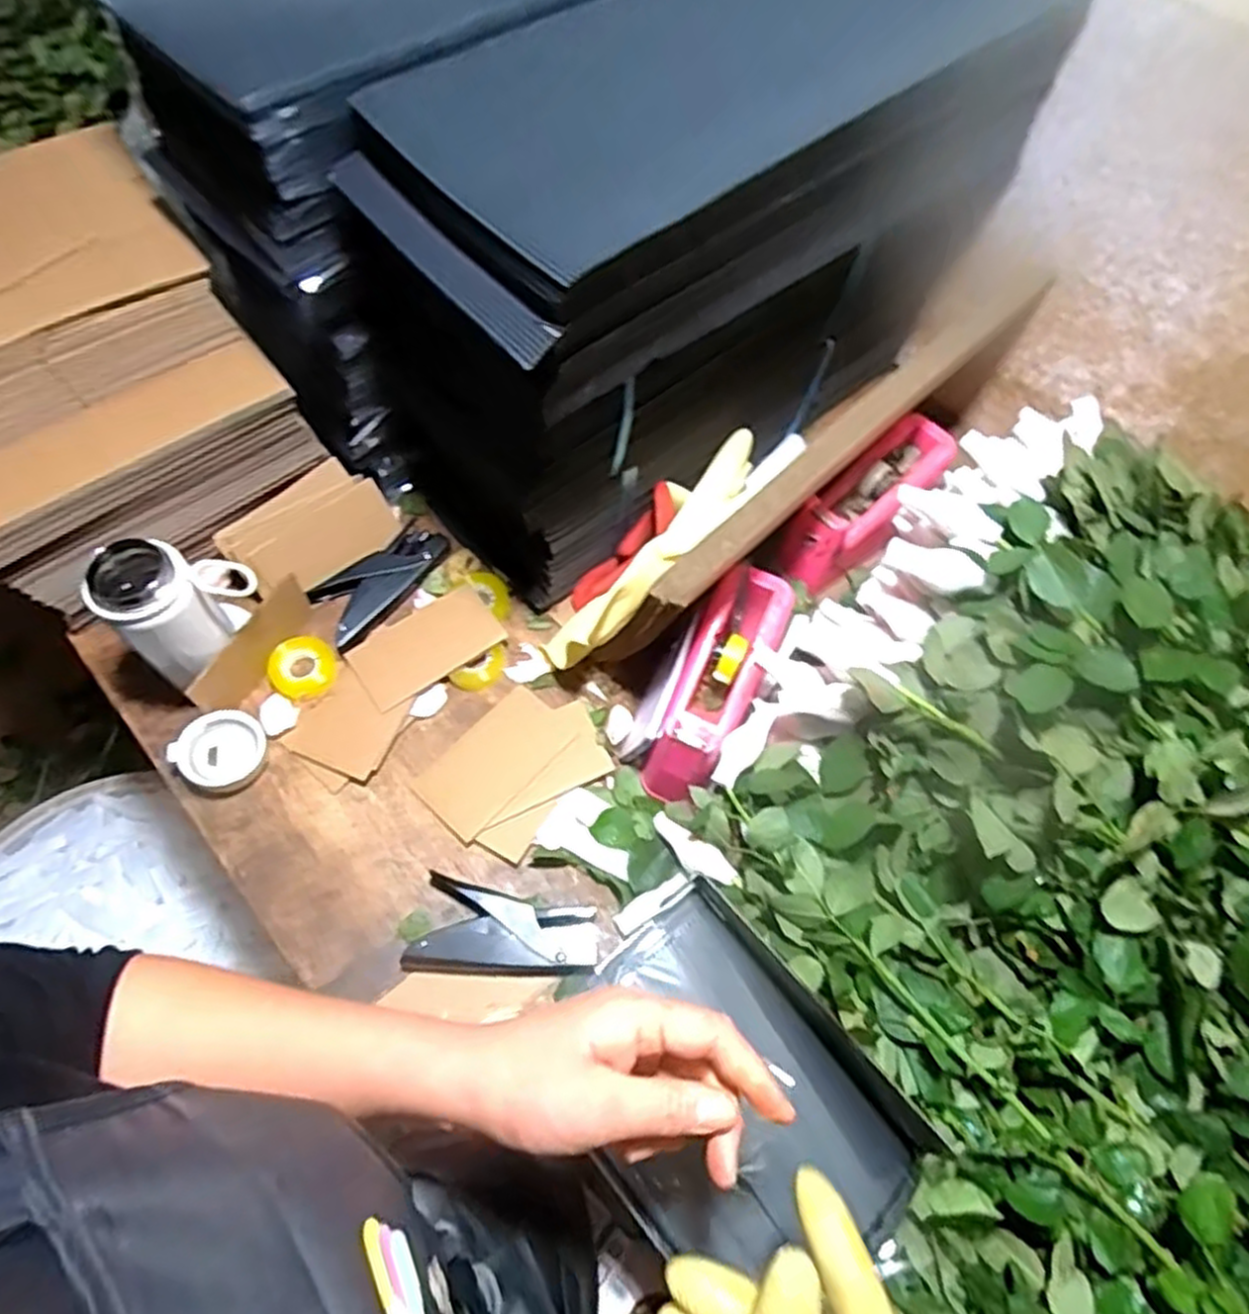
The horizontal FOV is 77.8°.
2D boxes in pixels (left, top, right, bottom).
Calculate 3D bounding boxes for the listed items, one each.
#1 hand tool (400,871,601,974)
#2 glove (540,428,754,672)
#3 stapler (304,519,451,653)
[{"bbox_3d":[-0.095,0.220,0.623,0.148,0.020,0.073,8,63,0],"label":"hand tool"},{"bbox_3d":[0.029,-0.106,0.729,0.060,0.097,0.292,38,79,15],"label":"glove"},{"bbox_3d":[-0.242,-0.076,0.771,0.070,0.026,0.145,40,68,15],"label":"stapler"}]

